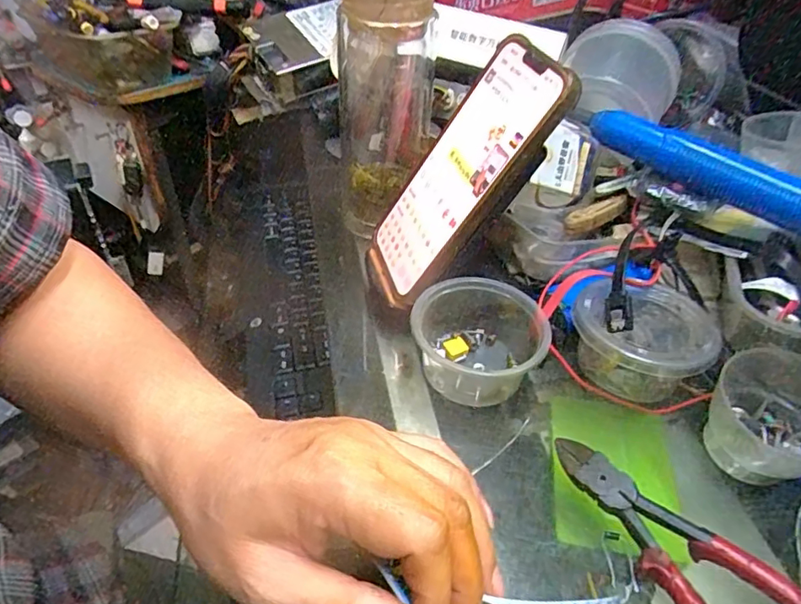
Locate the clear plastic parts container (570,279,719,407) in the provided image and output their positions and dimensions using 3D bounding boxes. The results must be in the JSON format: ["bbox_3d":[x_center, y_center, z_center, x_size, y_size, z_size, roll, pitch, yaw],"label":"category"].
[{"bbox_3d":[0.142,0.026,0.330,0.074,0.046,0.074,2,42,-2],"label":"clear plastic parts container"}]

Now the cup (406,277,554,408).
[{"bbox_3d":[0.045,0.025,0.328,0.078,0.046,0.075,2,42,-2],"label":"cup"}]

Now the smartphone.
[{"bbox_3d":[0.035,-0.073,0.336,0.015,0.165,0.086,15,32,-36],"label":"smartphone"}]

